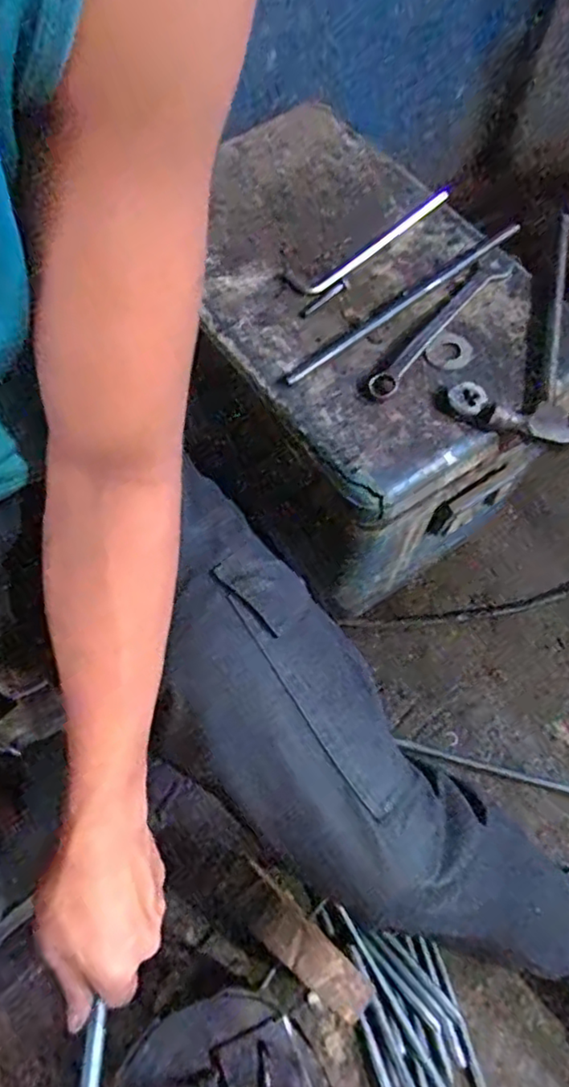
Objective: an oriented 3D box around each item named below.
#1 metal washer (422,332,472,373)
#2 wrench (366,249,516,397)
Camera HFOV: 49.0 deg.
[{"bbox_3d":[0.160,-0.187,0.613,0.048,0.004,0.045,-5,60,8],"label":"metal washer"},{"bbox_3d":[0.155,-0.218,0.617,0.030,0.016,0.230,39,71,13],"label":"wrench"}]

